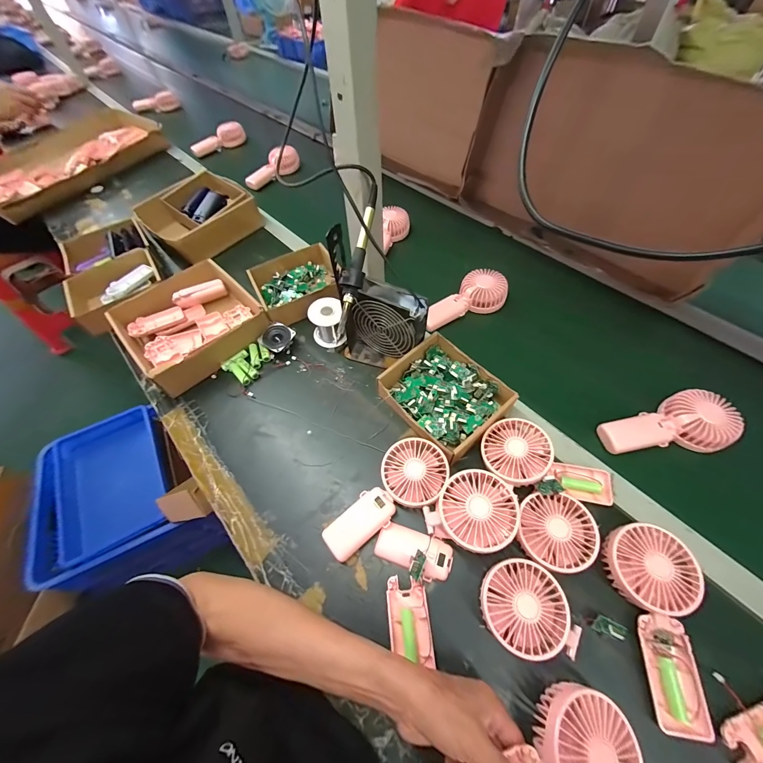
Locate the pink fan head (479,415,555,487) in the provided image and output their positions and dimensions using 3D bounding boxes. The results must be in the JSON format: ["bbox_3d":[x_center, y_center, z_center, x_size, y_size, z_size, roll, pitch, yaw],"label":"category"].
[{"bbox_3d":[0.182,0.093,0.435,0.085,0.029,0.087,21,61,15],"label":"pink fan head"}]

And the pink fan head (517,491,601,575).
[{"bbox_3d":[0.213,0.184,0.394,0.087,0.033,0.084,-1,57,2],"label":"pink fan head"}]

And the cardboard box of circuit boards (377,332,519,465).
[{"bbox_3d":[0.094,0.021,0.495,0.146,0.043,0.165,-38,63,-20],"label":"cardboard box of circuit boards"}]

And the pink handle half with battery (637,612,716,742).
[{"bbox_3d":[0.302,0.299,0.331,0.046,0.025,0.096,4,58,5],"label":"pink handle half with battery"}]

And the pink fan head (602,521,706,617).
[{"bbox_3d":[0.308,0.213,0.374,0.085,0.046,0.087,-1,57,2],"label":"pink fan head"}]

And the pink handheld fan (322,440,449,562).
[{"bbox_3d":[0.011,0.161,0.429,0.085,0.046,0.184,35,65,22],"label":"pink handheld fan"}]

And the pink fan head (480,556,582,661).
[{"bbox_3d":[0.162,0.252,0.364,0.102,0.044,0.090,-2,57,1],"label":"pink fan head"}]

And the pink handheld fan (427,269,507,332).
[{"bbox_3d":[0.163,-0.151,0.621,0.159,0.057,0.086,-31,61,-16],"label":"pink handheld fan"}]

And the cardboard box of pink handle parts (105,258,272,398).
[{"bbox_3d":[-0.351,-0.111,0.605,0.209,0.069,0.225,-38,63,-20],"label":"cardboard box of pink handle parts"}]

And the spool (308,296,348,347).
[{"bbox_3d":[-0.097,-0.107,0.582,0.061,0.062,0.061,-8,57,-2],"label":"spool"}]

